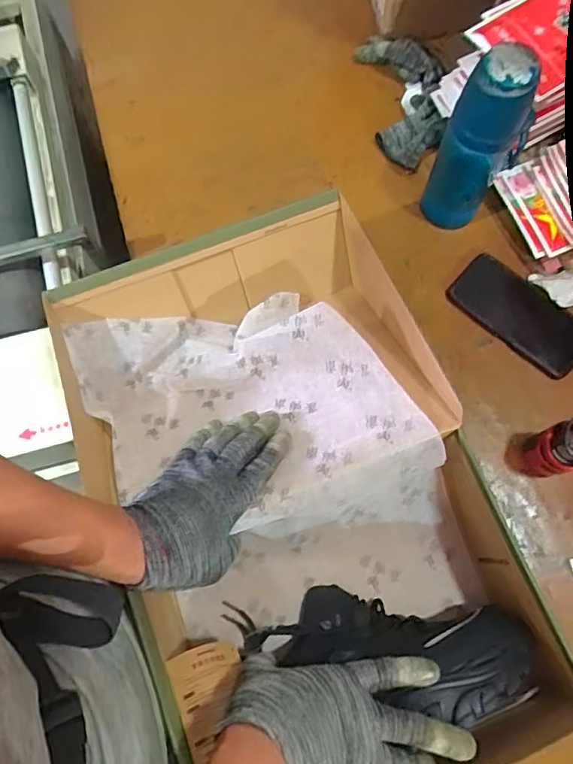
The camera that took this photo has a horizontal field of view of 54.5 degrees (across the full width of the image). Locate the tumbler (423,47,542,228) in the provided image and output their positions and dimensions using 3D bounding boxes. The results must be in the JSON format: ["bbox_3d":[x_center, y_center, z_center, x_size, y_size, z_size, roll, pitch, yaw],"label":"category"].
[{"bbox_3d":[0.204,-0.249,0.581,0.071,0.230,0.070,-1,73,2],"label":"tumbler"}]

